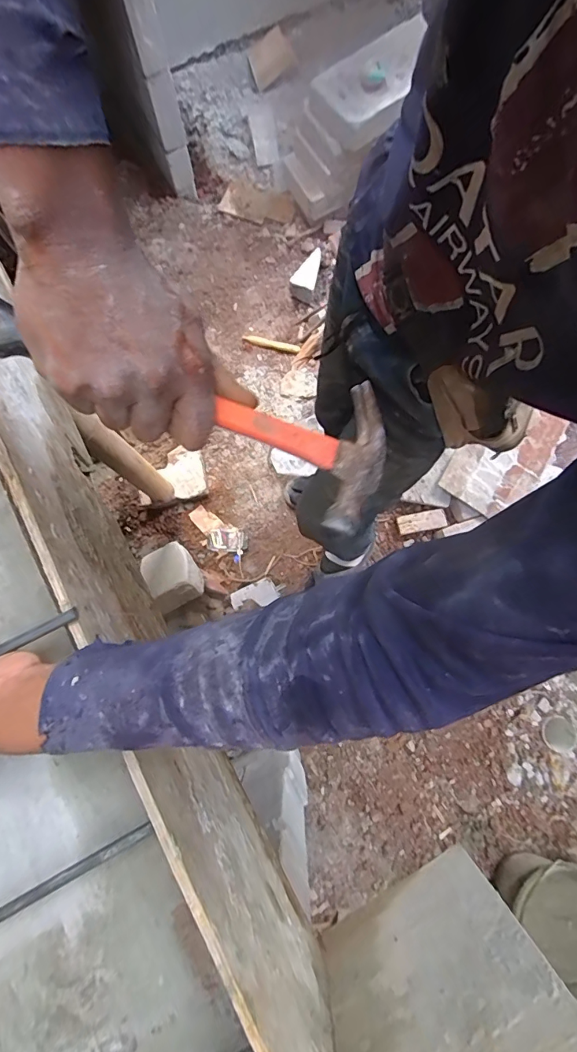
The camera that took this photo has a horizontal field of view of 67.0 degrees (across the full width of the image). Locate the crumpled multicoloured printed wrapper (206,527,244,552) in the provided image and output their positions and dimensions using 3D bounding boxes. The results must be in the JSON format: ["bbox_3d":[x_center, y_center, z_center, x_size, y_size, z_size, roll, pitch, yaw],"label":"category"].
[{"bbox_3d":[-0.187,0.040,1.314,0.110,0.009,0.073,-3,77,1],"label":"crumpled multicoloured printed wrapper"}]

